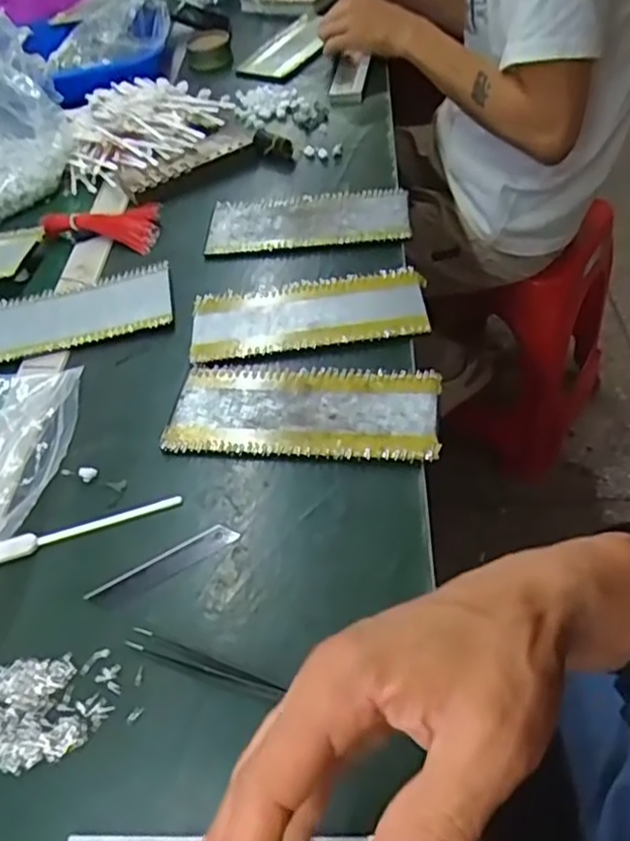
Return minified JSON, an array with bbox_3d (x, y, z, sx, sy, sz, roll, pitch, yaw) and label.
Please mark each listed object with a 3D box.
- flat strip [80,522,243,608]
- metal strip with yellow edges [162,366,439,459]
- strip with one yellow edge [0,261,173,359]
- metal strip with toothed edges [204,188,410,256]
[{"bbox_3d":[-0.098,0.095,0.426,0.098,0.004,0.019,-27,49,-13],"label":"flat strip"},{"bbox_3d":[-0.009,-0.009,0.492,0.198,0.006,0.083,1,52,11],"label":"metal strip with yellow edges"},{"bbox_3d":[-0.228,-0.101,0.587,0.192,0.010,0.087,-12,49,-2],"label":"strip with one yellow edge"},{"bbox_3d":[-0.008,-0.200,0.652,0.199,0.007,0.081,-2,54,11],"label":"metal strip with toothed edges"}]

